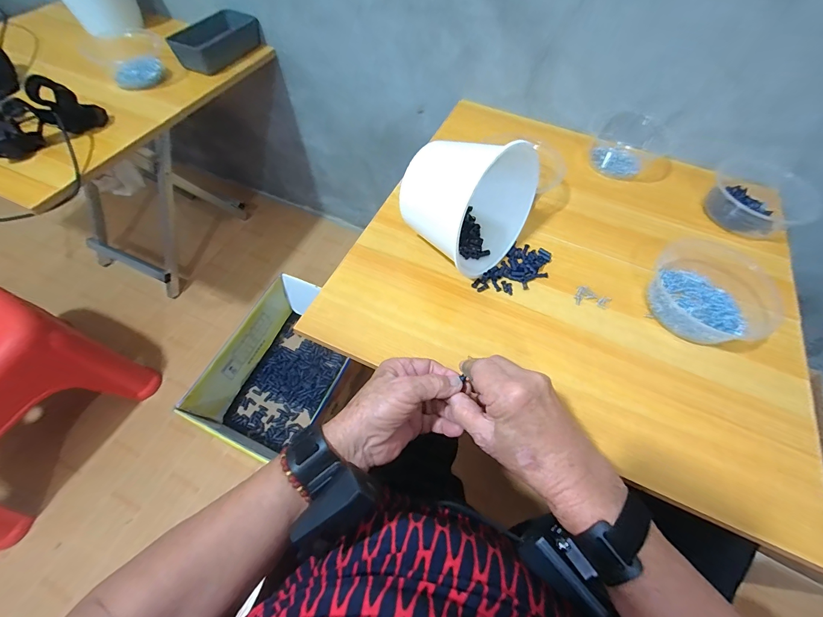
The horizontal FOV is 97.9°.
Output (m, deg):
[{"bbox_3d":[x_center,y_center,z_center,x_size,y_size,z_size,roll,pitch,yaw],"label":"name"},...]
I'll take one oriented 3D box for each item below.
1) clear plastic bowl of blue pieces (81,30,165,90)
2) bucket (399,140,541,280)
[{"bbox_3d":[-0.544,-0.485,0.696,0.127,0.048,0.122,1,58,-2],"label":"clear plastic bowl of blue pieces"},{"bbox_3d":[0.076,-0.147,0.479,0.151,0.131,0.151,1,58,-2],"label":"bucket"}]

